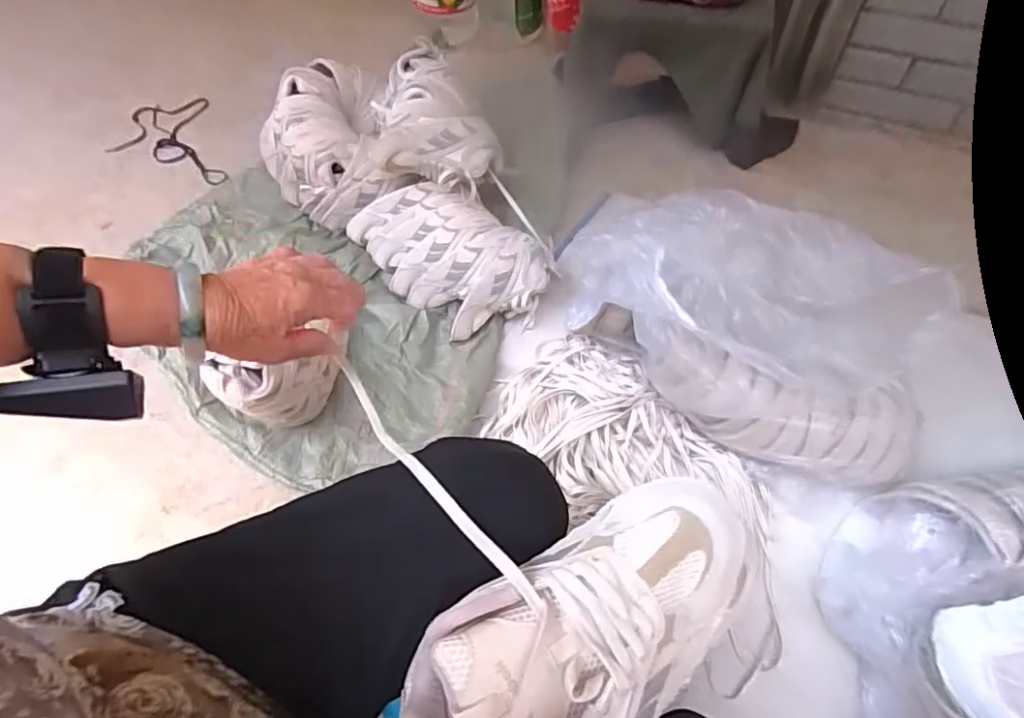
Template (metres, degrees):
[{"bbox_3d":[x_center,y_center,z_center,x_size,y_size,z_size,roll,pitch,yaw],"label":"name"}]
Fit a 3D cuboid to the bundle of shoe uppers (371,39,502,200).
[{"bbox_3d":[-0.159,-0.399,0.960,0.172,0.121,0.300,-23,57,-15],"label":"bundle of shoe uppers"}]

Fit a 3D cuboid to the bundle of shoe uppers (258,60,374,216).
[{"bbox_3d":[-0.377,-0.434,1.060,0.226,0.140,0.303,-5,55,-2],"label":"bundle of shoe uppers"}]

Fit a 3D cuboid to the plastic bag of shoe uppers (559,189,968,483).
[{"bbox_3d":[0.297,-0.032,0.721,0.402,0.216,0.315,-2,55,0],"label":"plastic bag of shoe uppers"}]

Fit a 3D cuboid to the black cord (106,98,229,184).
[{"bbox_3d":[-0.723,-0.507,1.263,0.346,0.028,0.212,20,58,15],"label":"black cord"}]

